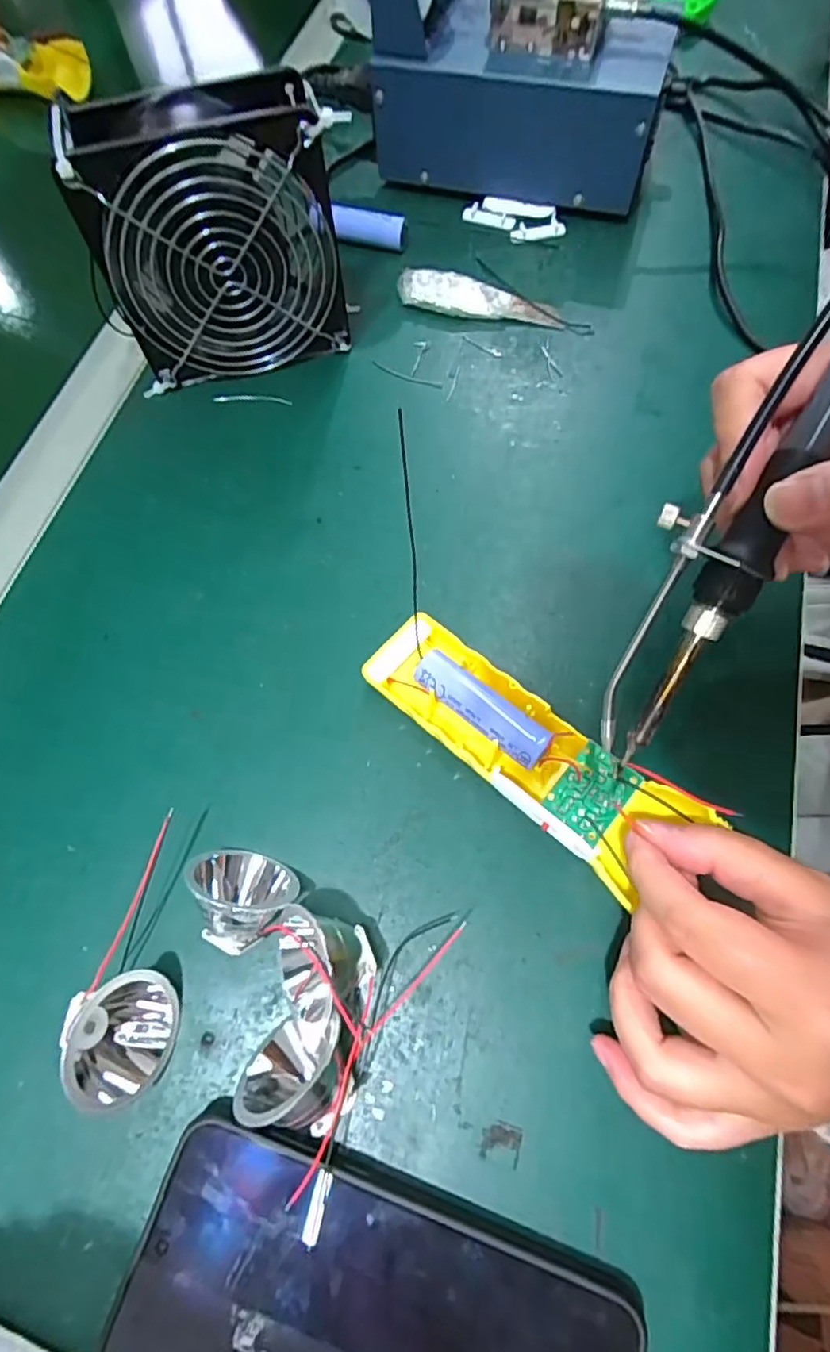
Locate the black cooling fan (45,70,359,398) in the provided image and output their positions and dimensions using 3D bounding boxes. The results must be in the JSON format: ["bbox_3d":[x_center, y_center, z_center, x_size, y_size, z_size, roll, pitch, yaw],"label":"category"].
[{"bbox_3d":[-0.103,-0.231,0.321,0.126,0.122,0.048,-16,69,-5],"label":"black cooling fan"}]

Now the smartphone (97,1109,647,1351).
[{"bbox_3d":[-0.013,0.218,0.193,0.165,0.013,0.080,17,70,8],"label":"smartphone"}]

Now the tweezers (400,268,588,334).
[{"bbox_3d":[0.050,-0.242,0.378,0.123,0.014,0.024,13,69,7],"label":"tweezers"}]

